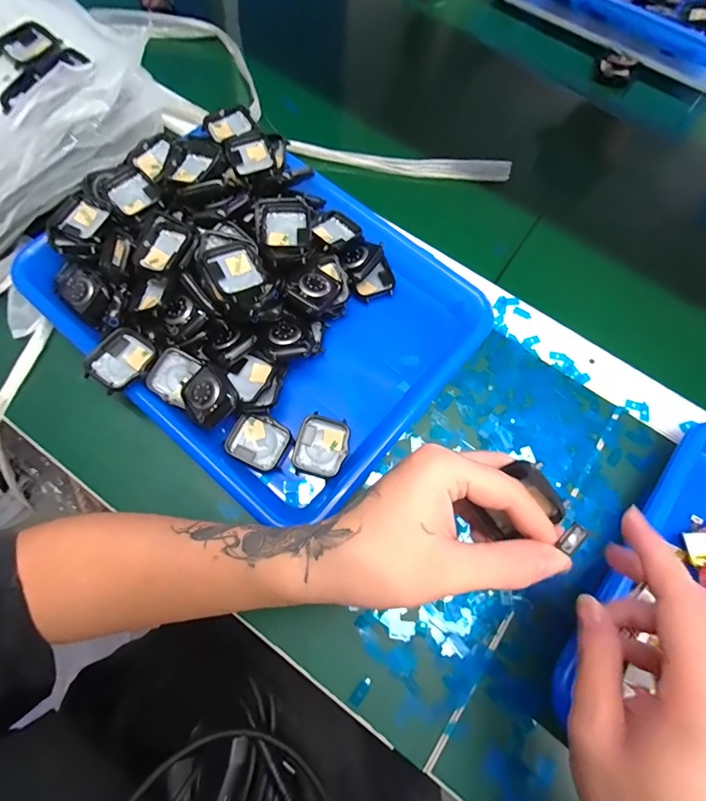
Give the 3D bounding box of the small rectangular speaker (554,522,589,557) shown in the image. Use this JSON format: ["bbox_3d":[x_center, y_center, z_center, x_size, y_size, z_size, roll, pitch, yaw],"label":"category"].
[{"bbox_3d":[0.103,0.065,0.193,0.008,0.006,0.014,40,74,11],"label":"small rectangular speaker"}]

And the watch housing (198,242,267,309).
[{"bbox_3d":[-0.089,-0.093,0.307,0.040,0.012,0.049,-32,75,-12],"label":"watch housing"}]

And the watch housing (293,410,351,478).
[{"bbox_3d":[-0.023,0.035,0.314,0.038,0.008,0.045,14,71,3],"label":"watch housing"}]

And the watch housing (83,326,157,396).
[{"bbox_3d":[-0.169,-0.029,0.303,0.037,0.015,0.046,29,72,8],"label":"watch housing"}]

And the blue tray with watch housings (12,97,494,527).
[{"bbox_3d":[-0.081,-0.089,0.333,0.331,0.056,0.255,39,74,11],"label":"blue tray with watch housings"}]

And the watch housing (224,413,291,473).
[{"bbox_3d":[-0.072,0.032,0.313,0.042,0.010,0.037,28,72,7],"label":"watch housing"}]

